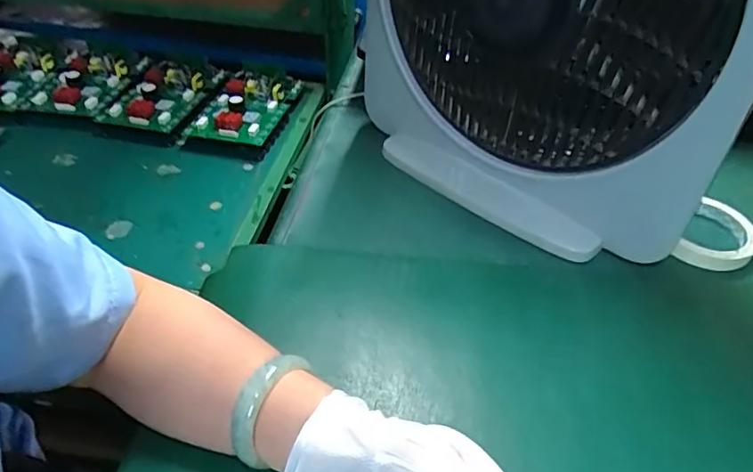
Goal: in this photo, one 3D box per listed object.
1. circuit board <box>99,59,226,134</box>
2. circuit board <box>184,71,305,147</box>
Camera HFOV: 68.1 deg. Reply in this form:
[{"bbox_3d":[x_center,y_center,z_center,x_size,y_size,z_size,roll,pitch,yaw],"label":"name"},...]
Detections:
[{"bbox_3d":[-0.351,-0.236,0.908,0.145,0.029,0.199,8,42,6],"label":"circuit board"},{"bbox_3d":[-0.208,-0.211,0.893,0.123,0.034,0.187,11,42,9],"label":"circuit board"}]

